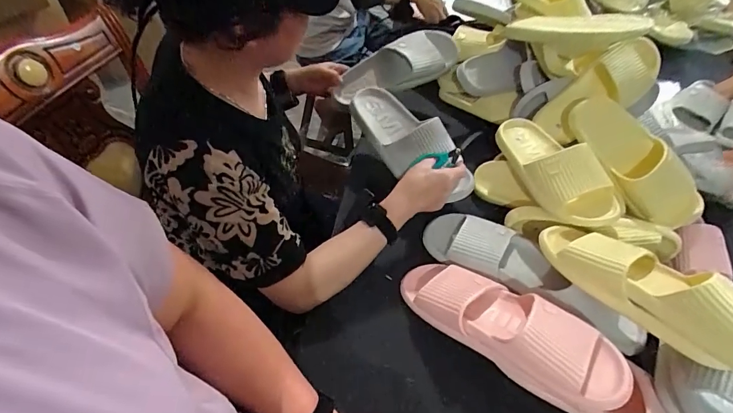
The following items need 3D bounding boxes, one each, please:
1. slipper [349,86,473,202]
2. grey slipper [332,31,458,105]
[{"bbox_3d":[0.081,-0.127,0.746,0.104,0.102,0.285,-27,58,-23],"label":"slipper"},{"bbox_3d":[0.067,-0.306,0.880,0.289,0.076,0.122,-21,54,0],"label":"grey slipper"}]

